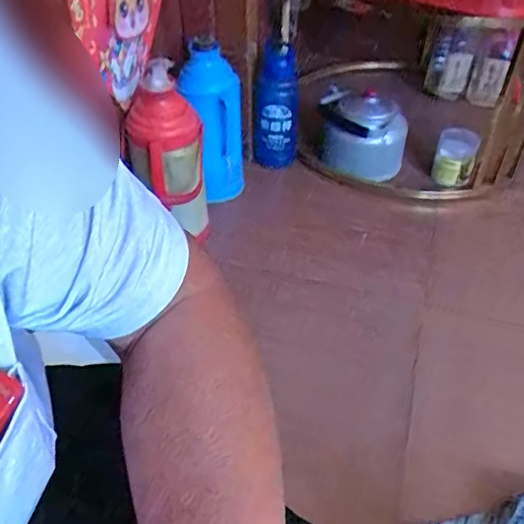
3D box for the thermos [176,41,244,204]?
[{"bbox_3d":[-0.107,-0.289,1.271,0.122,0.389,0.112,-20,47,-20],"label":"thermos"}]

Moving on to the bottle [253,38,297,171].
[{"bbox_3d":[0.032,-0.363,1.358,0.095,0.308,0.084,-10,44,-11],"label":"bottle"}]

